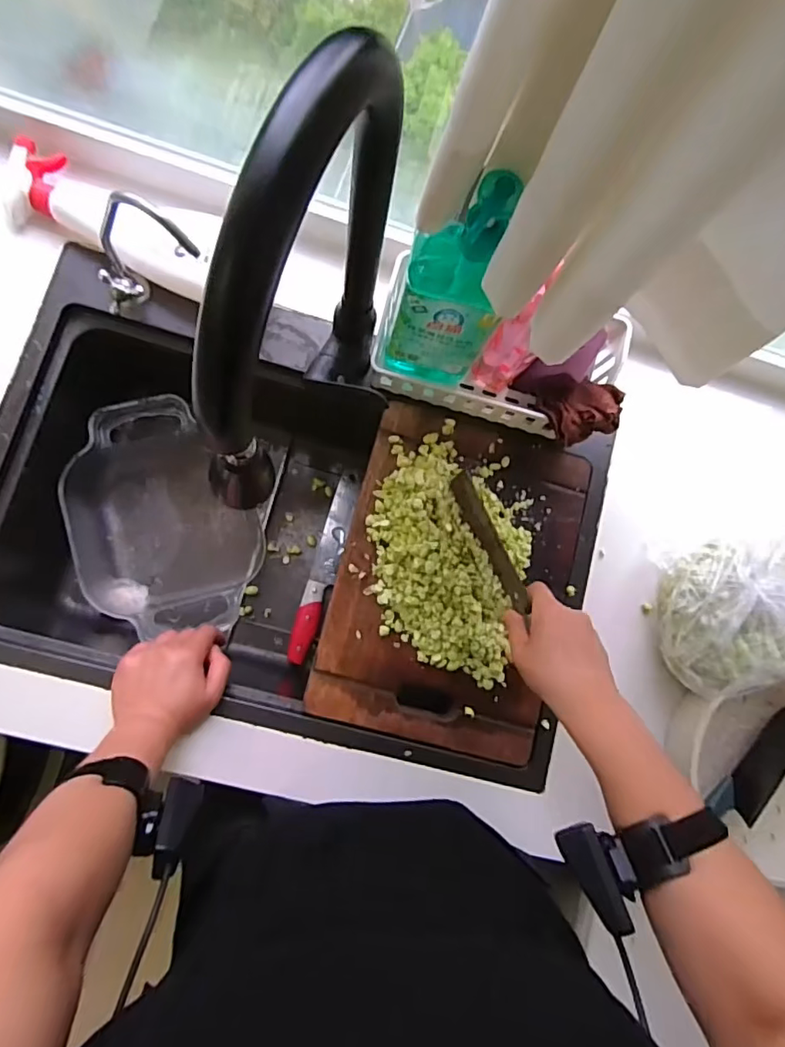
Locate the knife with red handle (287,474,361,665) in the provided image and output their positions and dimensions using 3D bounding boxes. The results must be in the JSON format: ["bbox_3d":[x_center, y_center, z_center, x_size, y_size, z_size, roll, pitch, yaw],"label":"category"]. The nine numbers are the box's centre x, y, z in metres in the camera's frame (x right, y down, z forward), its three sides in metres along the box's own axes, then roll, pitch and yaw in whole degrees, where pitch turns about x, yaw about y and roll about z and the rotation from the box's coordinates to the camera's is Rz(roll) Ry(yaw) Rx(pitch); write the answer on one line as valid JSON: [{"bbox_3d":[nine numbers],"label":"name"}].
[{"bbox_3d":[-0.099,0.062,0.789,0.037,0.025,0.277,17,82,-5],"label":"knife with red handle"}]

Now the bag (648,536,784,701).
[{"bbox_3d":[0.407,0.097,0.607,0.198,0.109,0.157,-6,84,-8],"label":"bag"}]

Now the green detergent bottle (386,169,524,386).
[{"bbox_3d":[0.054,-0.204,0.506,0.092,0.283,0.045,16,82,-5],"label":"green detergent bottle"}]

